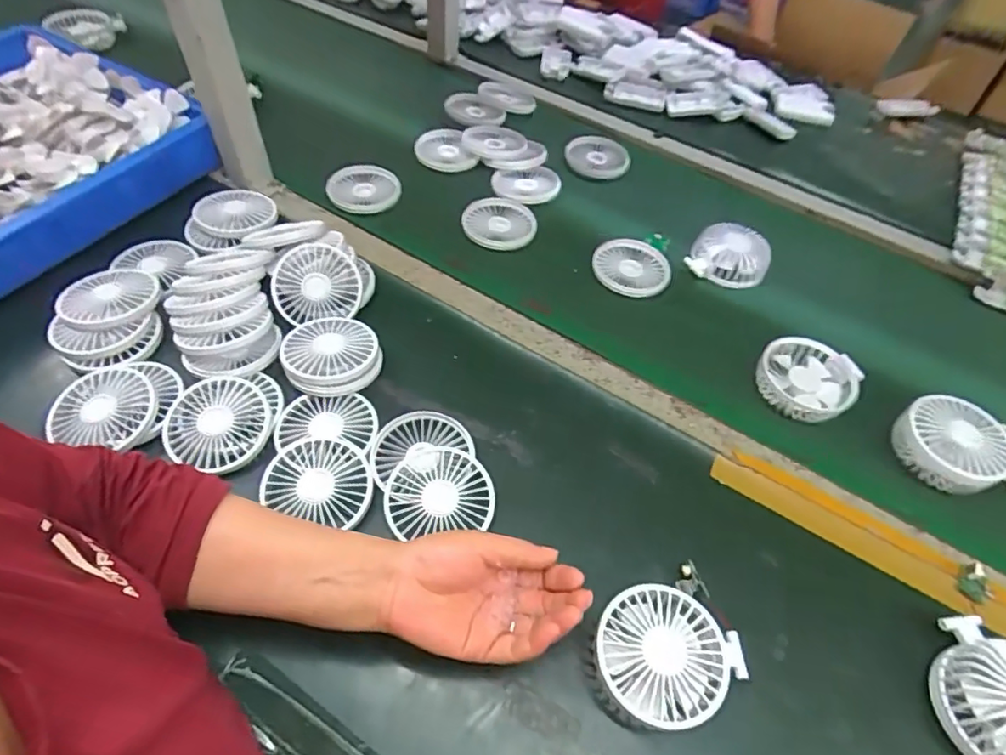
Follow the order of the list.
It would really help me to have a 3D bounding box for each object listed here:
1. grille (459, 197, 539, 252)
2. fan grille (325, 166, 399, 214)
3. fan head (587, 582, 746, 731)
[{"bbox_3d":[-0.005,-0.190,0.702,0.089,0.013,0.084,2,53,-3],"label":"grille"},{"bbox_3d":[-0.177,-0.242,0.724,0.088,0.014,0.092,6,53,0],"label":"fan grille"},{"bbox_3d":[0.110,0.196,0.402,0.095,0.044,0.085,-29,60,-24],"label":"fan head"}]

